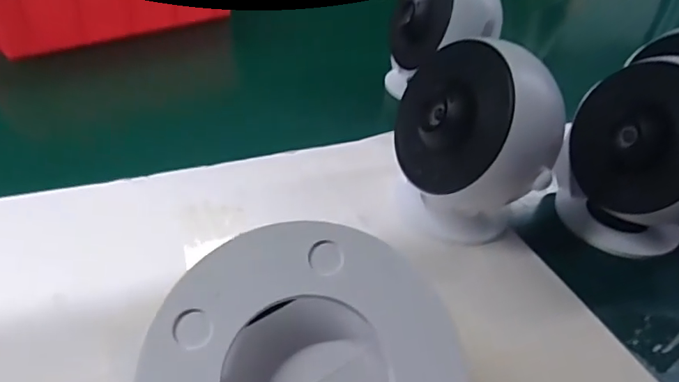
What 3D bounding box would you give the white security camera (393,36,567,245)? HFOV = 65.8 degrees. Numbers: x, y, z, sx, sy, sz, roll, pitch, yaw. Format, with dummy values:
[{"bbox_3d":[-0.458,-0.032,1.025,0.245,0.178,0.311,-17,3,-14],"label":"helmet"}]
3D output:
[{"bbox_3d":[0.095,-0.027,0.363,0.097,0.136,0.101,0,39,-9],"label":"white security camera"}]

